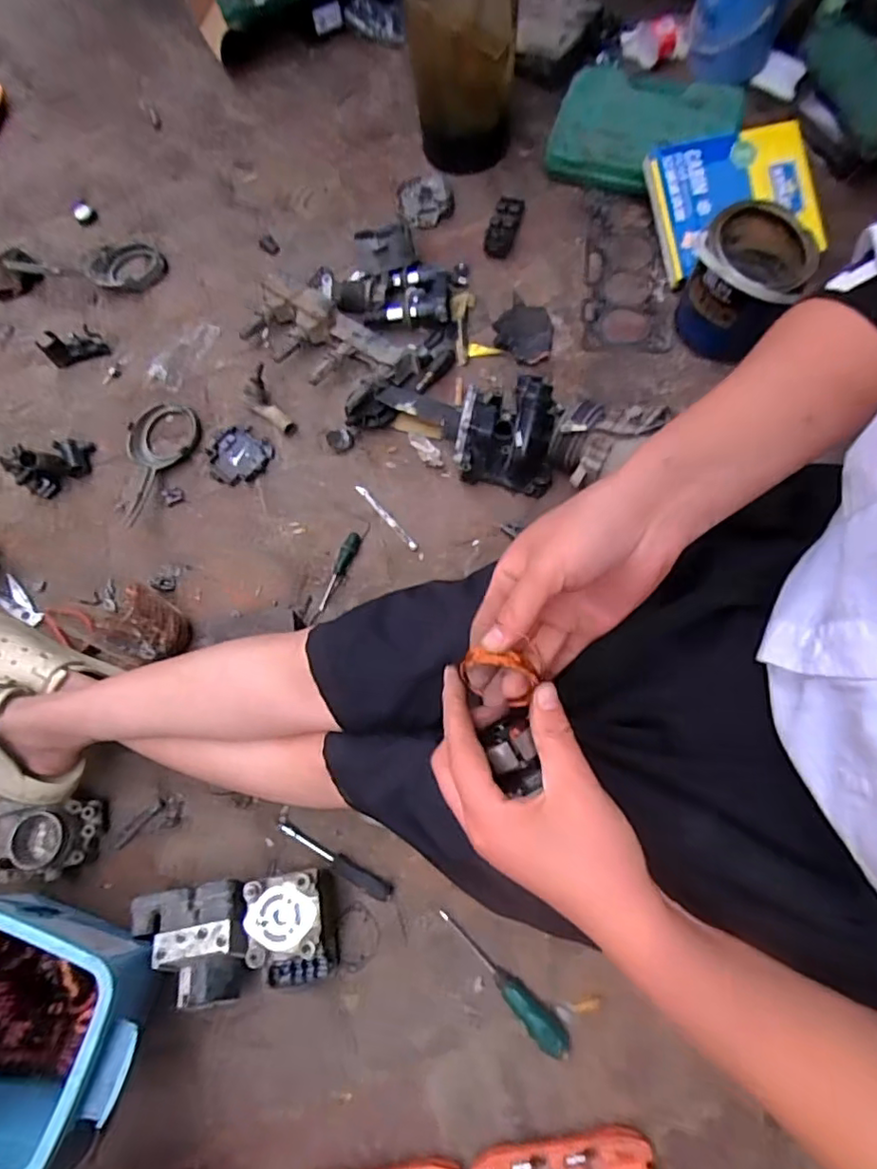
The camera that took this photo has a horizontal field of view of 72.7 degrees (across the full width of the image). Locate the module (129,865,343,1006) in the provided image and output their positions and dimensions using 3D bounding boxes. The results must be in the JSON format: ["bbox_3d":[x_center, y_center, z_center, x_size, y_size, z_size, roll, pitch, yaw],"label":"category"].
[{"bbox_3d":[-0.226,0.400,0.679,0.206,0.087,0.122,-8,71,-1],"label":"module"}]

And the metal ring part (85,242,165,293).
[{"bbox_3d":[-0.534,-0.540,1.013,0.130,0.029,0.076,4,71,4],"label":"metal ring part"}]

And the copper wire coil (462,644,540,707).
[{"bbox_3d":[0.033,0.048,0.324,0.040,0.017,0.028,26,74,10],"label":"copper wire coil"}]

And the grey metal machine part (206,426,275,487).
[{"bbox_3d":[-0.309,-0.198,0.918,0.091,0.013,0.094,-1,71,2],"label":"grey metal machine part"}]

